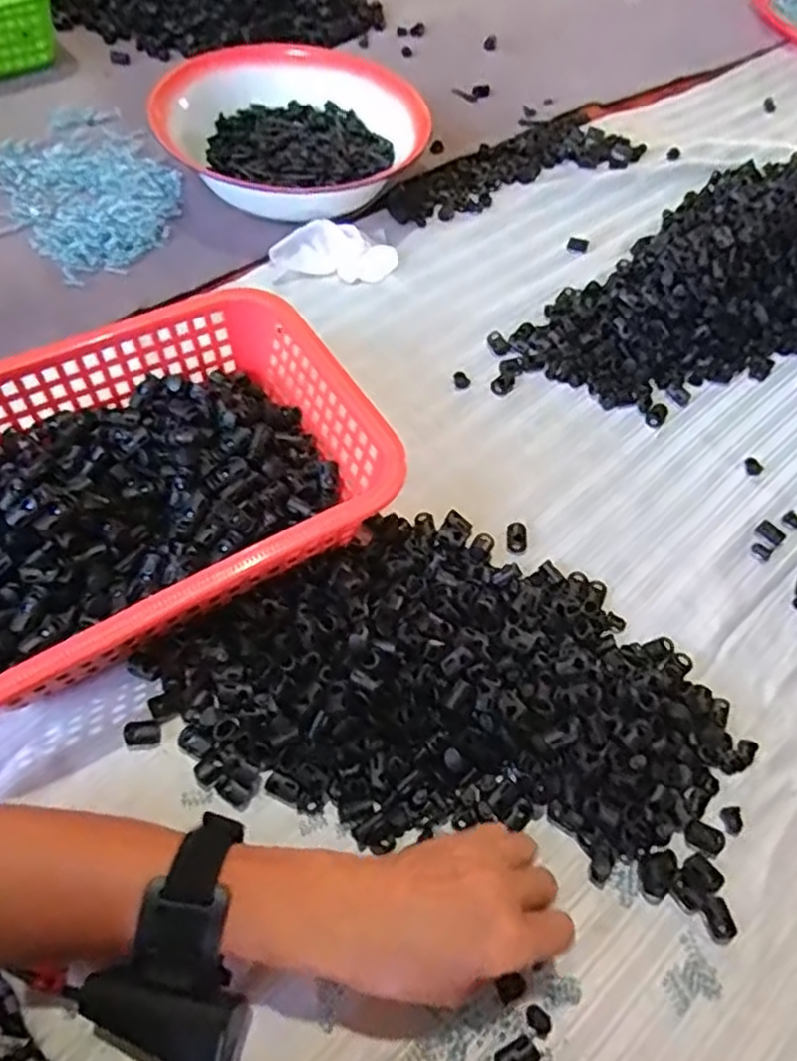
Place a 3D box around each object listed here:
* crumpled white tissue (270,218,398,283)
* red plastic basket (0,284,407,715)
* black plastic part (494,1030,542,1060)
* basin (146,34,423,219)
[{"bbox_3d":[-0.057,-0.251,0.635,0.106,0.034,0.041,5,59,-2],"label":"crumpled white tissue"},{"bbox_3d":[-0.166,-0.026,0.444,0.299,0.078,0.217,-28,65,-19],"label":"red plastic basket"},{"bbox_3d":[0.058,0.258,0.344,0.021,0.004,0.016,-27,65,-19],"label":"black plastic part"},{"bbox_3d":[-0.104,-0.389,0.693,0.243,0.076,0.215,-15,62,-13],"label":"basin"}]

